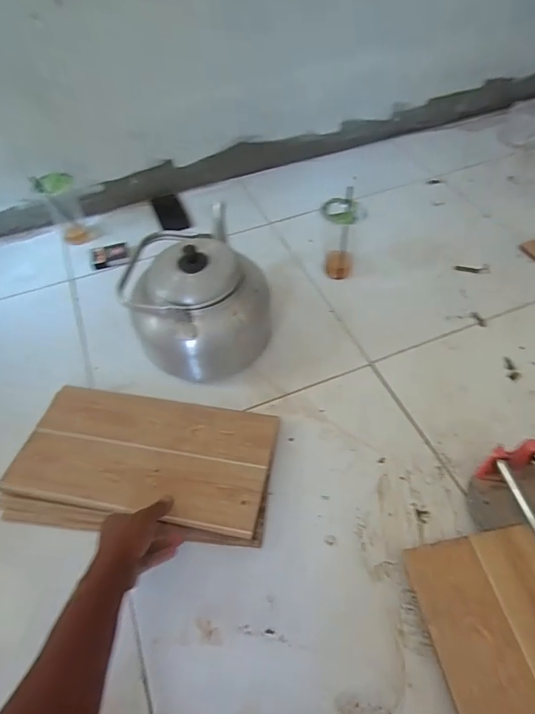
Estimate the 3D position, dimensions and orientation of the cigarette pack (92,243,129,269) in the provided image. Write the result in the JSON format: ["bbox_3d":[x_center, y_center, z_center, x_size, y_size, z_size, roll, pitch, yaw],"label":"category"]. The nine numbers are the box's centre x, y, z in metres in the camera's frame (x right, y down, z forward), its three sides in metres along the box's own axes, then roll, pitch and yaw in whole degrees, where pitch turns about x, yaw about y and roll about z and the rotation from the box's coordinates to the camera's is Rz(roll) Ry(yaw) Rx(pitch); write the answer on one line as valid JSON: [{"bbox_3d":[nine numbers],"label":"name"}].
[{"bbox_3d":[-0.374,-0.241,1.060,0.082,0.020,0.059,-14,52,-7],"label":"cigarette pack"}]

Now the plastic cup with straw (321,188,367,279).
[{"bbox_3d":[0.154,-0.249,0.936,0.078,0.153,0.078,-2,52,3],"label":"plastic cup with straw"}]

